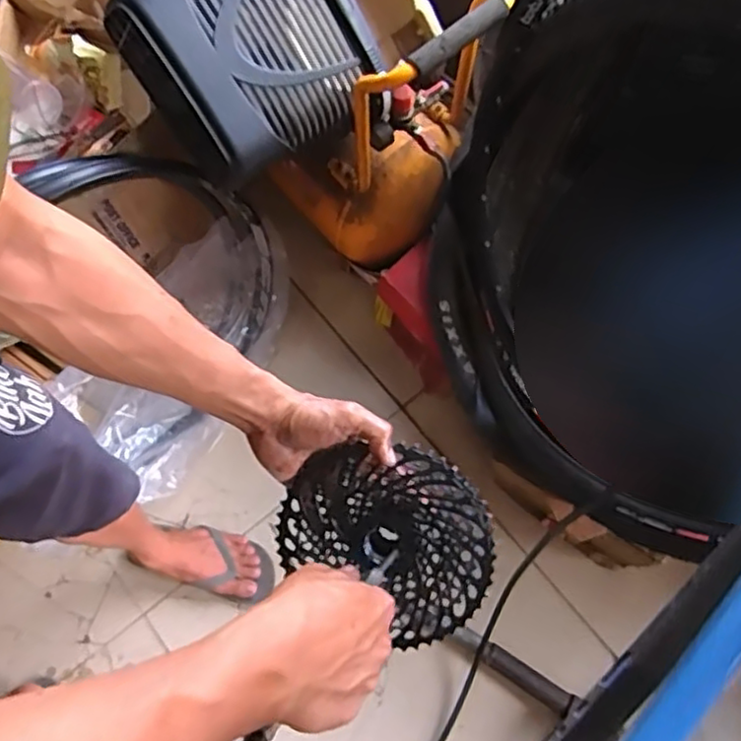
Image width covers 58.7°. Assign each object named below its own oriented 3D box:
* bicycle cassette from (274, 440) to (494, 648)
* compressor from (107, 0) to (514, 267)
[{"bbox_3d":[0.022,0.143,0.599,0.185,0.044,0.166,31,107,8],"label":"bicycle cassette"},{"bbox_3d":[-0.066,-0.375,0.971,0.348,0.470,0.375,40,77,13],"label":"compressor"}]

